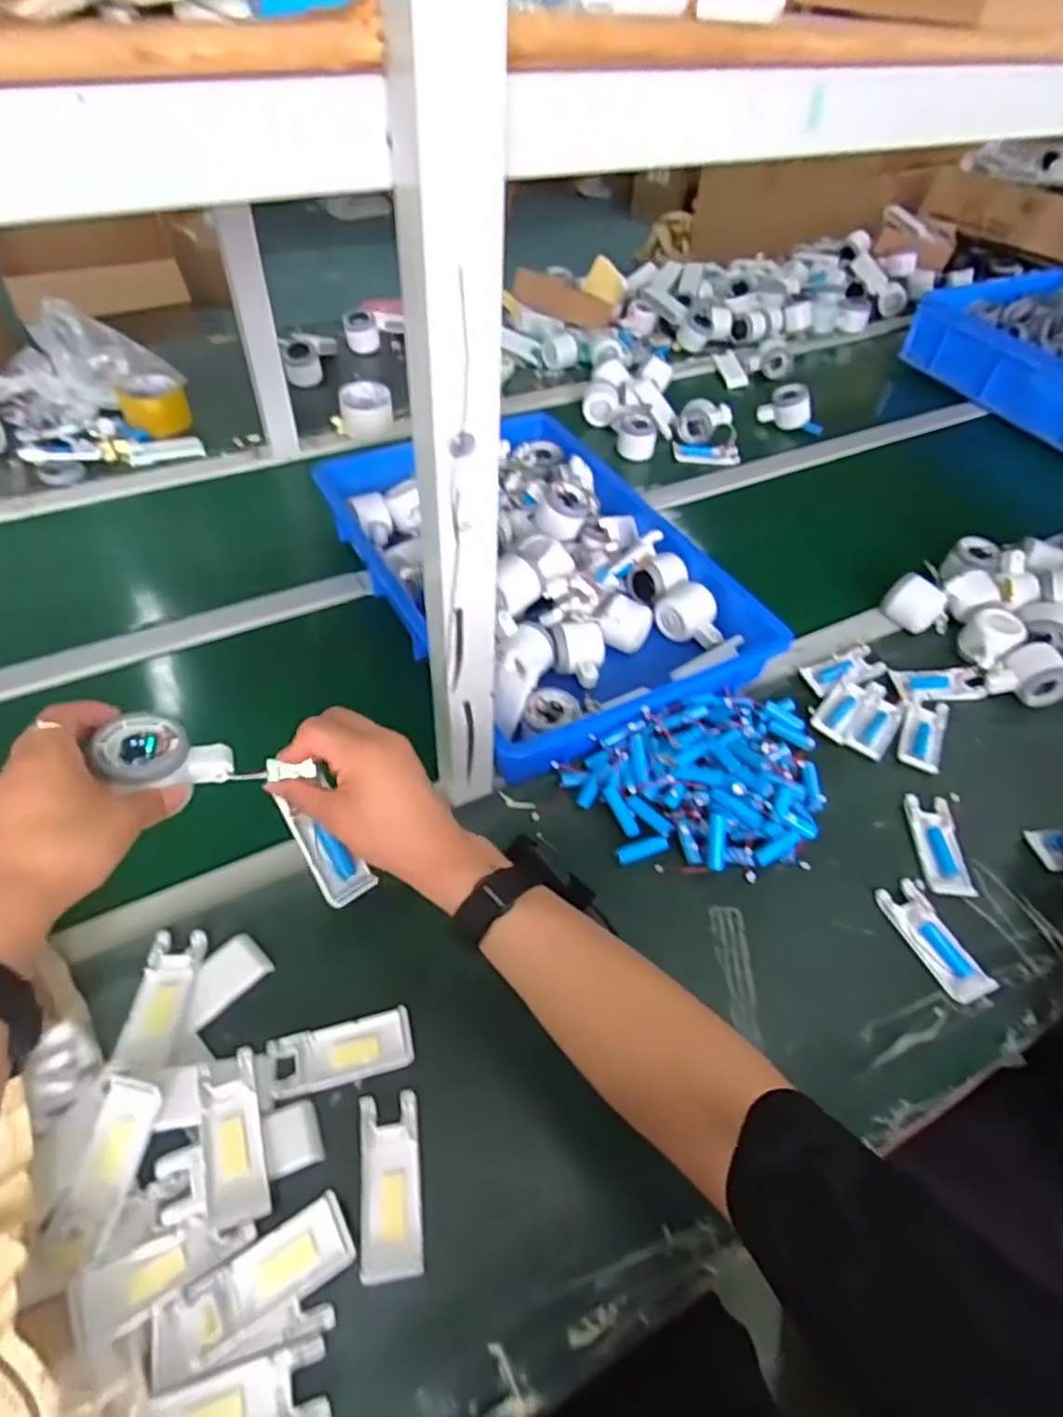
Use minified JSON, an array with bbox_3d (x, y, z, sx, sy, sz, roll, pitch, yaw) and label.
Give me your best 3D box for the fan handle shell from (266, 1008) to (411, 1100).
[{"bbox_3d":[-0.142,0.262,0.536,0.101,0.017,0.043,-11,52,-12],"label":"fan handle shell"}]

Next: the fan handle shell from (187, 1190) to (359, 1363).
[{"bbox_3d":[-0.161,0.352,0.443,0.096,0.022,0.043,-23,55,-21],"label":"fan handle shell"}]

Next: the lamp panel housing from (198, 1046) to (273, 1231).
[{"bbox_3d":[-0.204,0.293,0.485,0.038,0.020,0.101,-15,53,-15],"label":"lamp panel housing"}]

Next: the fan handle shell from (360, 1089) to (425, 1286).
[{"bbox_3d":[-0.096,0.323,0.482,0.040,0.007,0.105,-5,51,-7],"label":"fan handle shell"}]

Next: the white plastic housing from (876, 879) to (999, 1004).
[{"bbox_3d":[0.354,0.203,0.622,0.044,0.014,0.106,-15,53,-15],"label":"white plastic housing"}]

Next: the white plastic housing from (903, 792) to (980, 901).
[{"bbox_3d":[0.383,0.128,0.665,0.042,0.012,0.103,4,50,0],"label":"white plastic housing"}]

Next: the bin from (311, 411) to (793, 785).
[{"bbox_3d":[-0.003,-0.195,0.878,0.366,0.103,0.570,-22,55,-20],"label":"bin"}]

